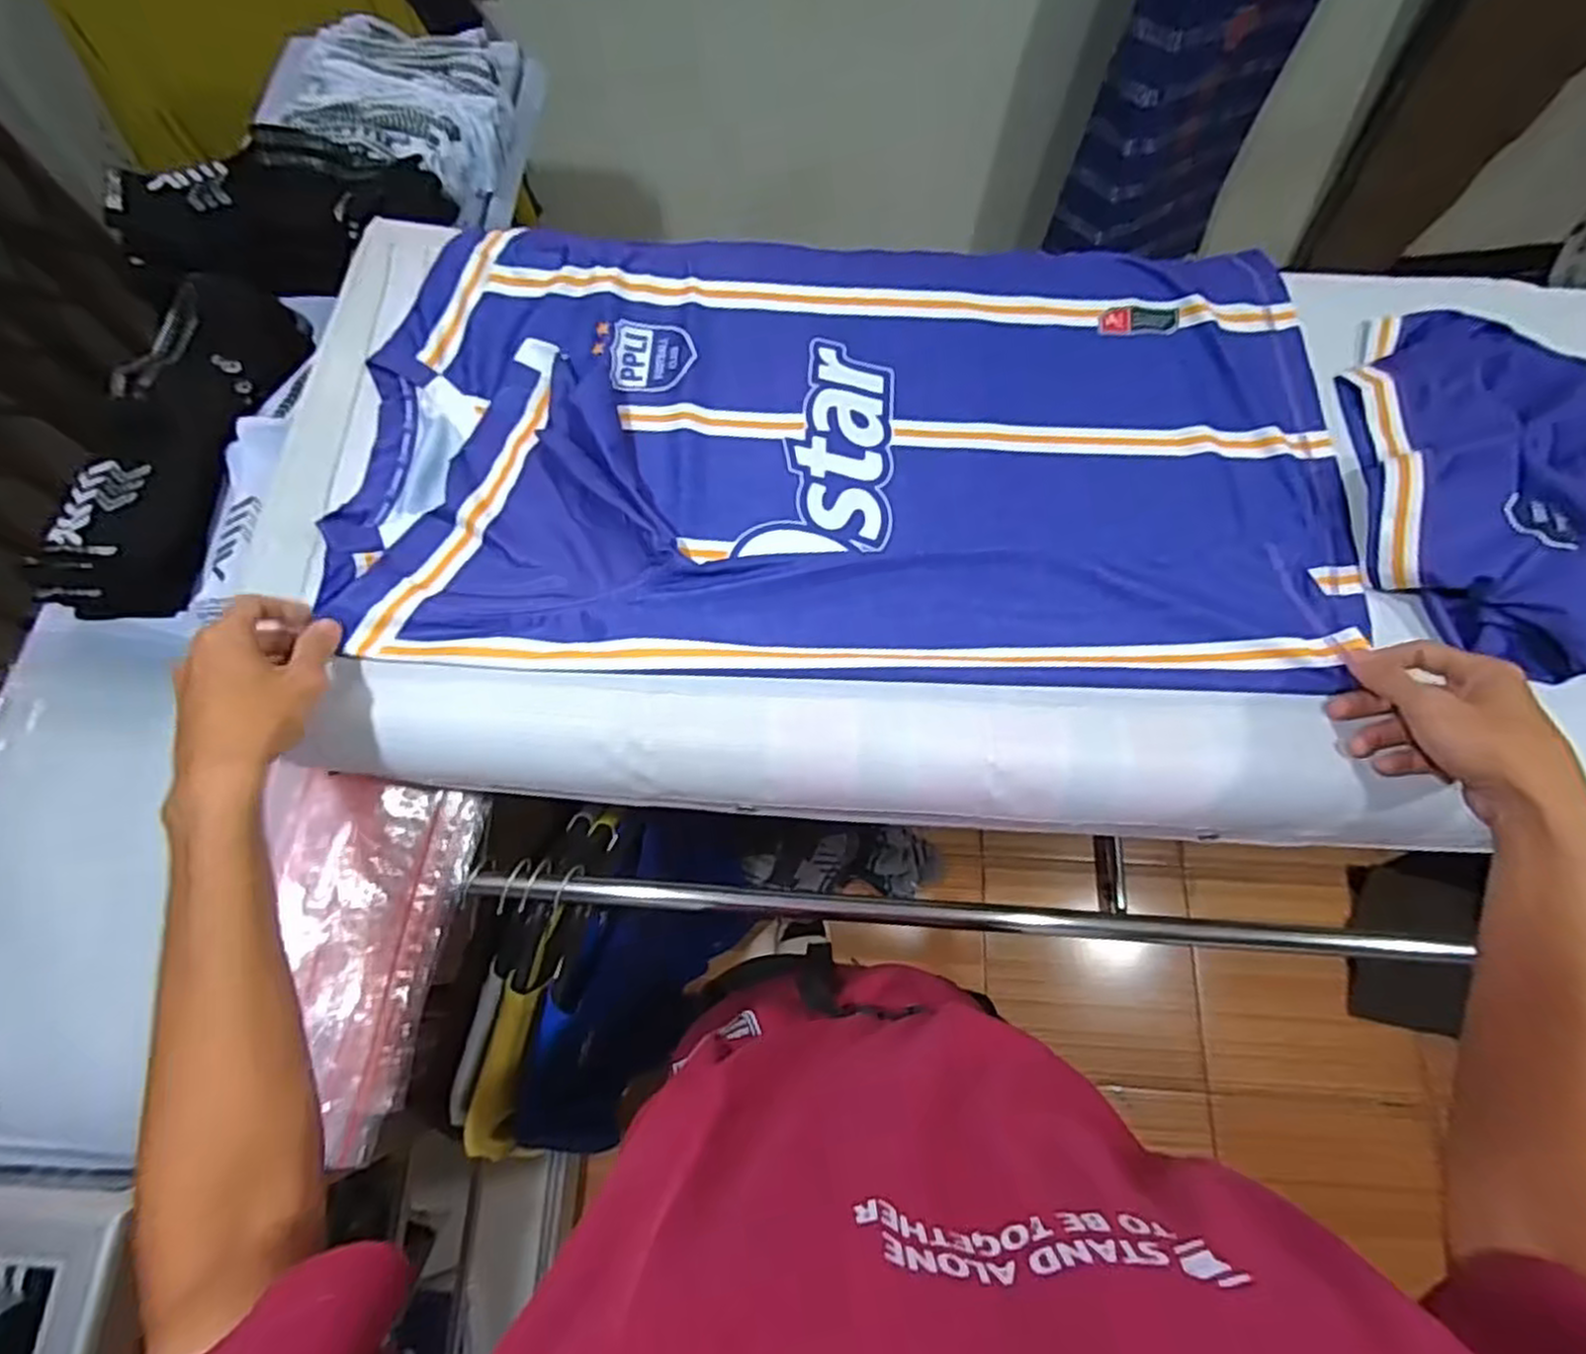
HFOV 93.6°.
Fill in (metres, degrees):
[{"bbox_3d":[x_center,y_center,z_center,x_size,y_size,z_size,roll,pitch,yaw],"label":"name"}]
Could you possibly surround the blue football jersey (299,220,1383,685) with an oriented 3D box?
[{"bbox_3d":[0.042,-0.179,0.579,0.714,0.044,0.376,2,72,1],"label":"blue football jersey"}]

